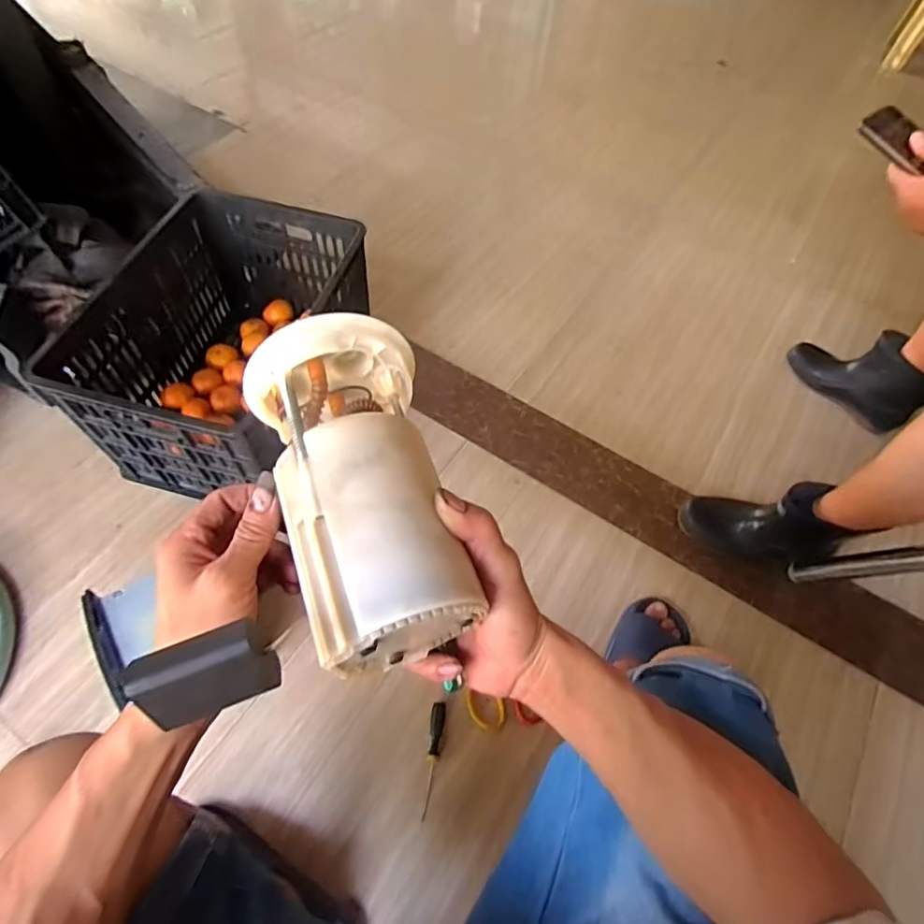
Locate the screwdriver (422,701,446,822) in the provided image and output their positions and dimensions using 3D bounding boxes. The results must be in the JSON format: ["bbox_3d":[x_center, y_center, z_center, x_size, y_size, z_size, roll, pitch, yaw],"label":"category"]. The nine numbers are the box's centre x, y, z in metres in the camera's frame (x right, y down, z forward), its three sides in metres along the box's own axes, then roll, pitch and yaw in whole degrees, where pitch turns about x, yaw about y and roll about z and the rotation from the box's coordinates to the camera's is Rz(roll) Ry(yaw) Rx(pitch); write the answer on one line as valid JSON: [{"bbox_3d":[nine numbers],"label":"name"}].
[{"bbox_3d":[-0.043,0.422,0.760,0.019,0.018,0.146,9,59,2],"label":"screwdriver"}]

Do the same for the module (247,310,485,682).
[{"bbox_3d":[-0.064,0.012,0.330,0.103,0.089,0.203,-13,58,-11],"label":"module"}]

